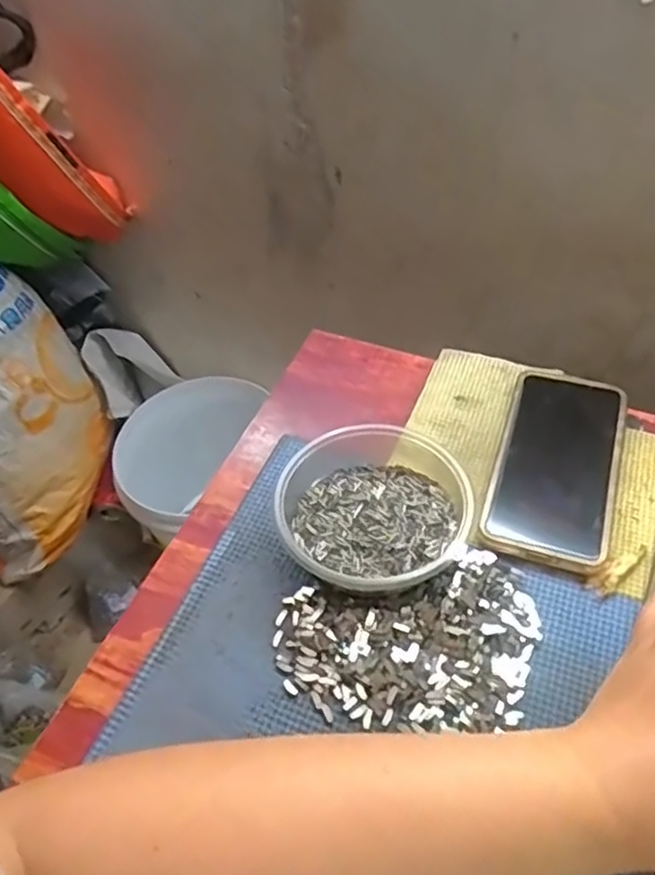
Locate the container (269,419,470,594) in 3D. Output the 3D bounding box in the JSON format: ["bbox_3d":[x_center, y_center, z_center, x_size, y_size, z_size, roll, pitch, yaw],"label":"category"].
[{"bbox_3d":[0.031,0.045,0.412,0.116,0.054,0.110,-2,50,2],"label":"container"}]

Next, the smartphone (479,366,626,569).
[{"bbox_3d":[0.153,0.014,0.446,0.076,0.014,0.150,15,52,16],"label":"smartphone"}]

